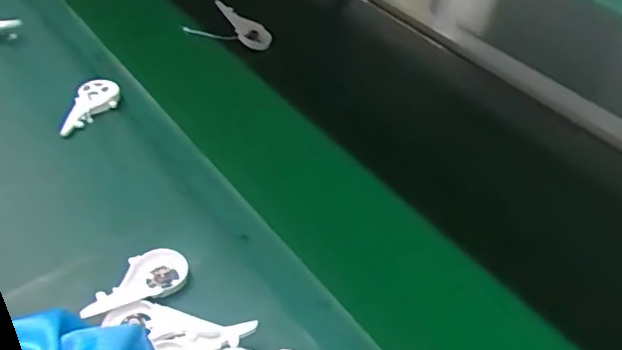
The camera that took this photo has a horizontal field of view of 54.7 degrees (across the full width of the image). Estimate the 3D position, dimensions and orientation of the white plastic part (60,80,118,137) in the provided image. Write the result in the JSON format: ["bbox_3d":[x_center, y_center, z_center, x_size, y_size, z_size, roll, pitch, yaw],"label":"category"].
[{"bbox_3d":[-0.259,-0.080,0.700,0.048,0.028,0.089,10,45,6],"label":"white plastic part"}]

